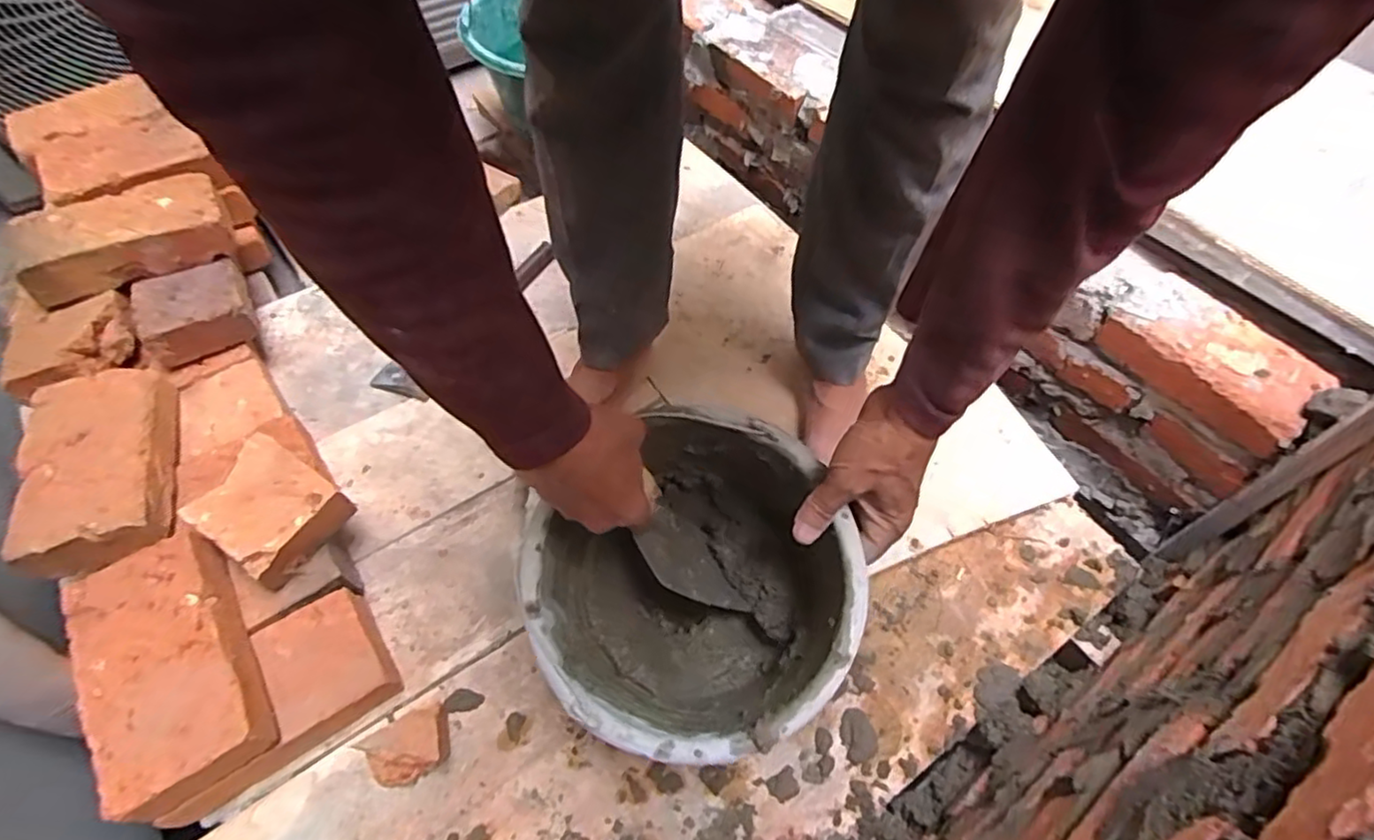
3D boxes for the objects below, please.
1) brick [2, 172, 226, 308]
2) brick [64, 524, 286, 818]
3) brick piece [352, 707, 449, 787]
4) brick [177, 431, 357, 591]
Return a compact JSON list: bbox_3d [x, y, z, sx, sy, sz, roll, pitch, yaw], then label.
[{"bbox_3d":[-0.599,-0.202,0.707,0.193,0.063,0.107,-33,63,-20],"label":"brick"},{"bbox_3d":[-0.410,0.189,0.525,0.107,0.053,0.205,-27,61,-17],"label":"brick"},{"bbox_3d":[-0.230,0.269,0.550,0.068,0.048,0.051,-26,60,-16],"label":"brick piece"},{"bbox_3d":[-0.371,0.081,0.590,0.112,0.047,0.095,31,62,19],"label":"brick"}]

